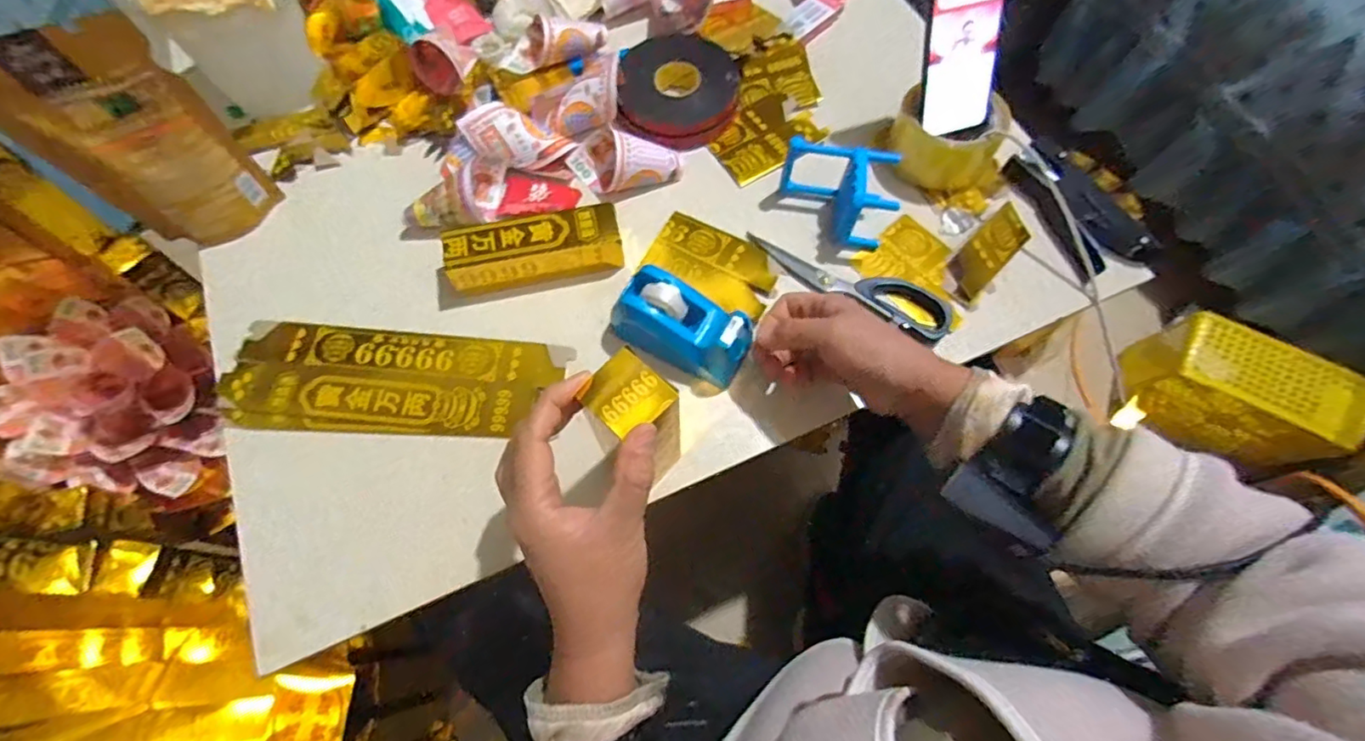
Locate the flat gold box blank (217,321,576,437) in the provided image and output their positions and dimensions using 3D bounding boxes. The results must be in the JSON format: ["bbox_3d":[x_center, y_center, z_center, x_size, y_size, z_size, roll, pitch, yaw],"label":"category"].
[{"bbox_3d":[-0.236,0.008,0.477,0.269,0.005,0.091,3,66,0],"label":"flat gold box blank"}]

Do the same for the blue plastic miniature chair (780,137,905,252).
[{"bbox_3d":[0.137,-0.160,0.521,0.097,0.068,0.066,11,67,5],"label":"blue plastic miniature chair"}]

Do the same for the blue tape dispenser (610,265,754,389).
[{"bbox_3d":[-0.002,-0.038,0.472,0.112,0.061,0.056,27,69,11],"label":"blue tape dispenser"}]

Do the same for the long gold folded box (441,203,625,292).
[{"bbox_3d":[-0.129,-0.108,0.509,0.146,0.046,0.049,-13,67,-6],"label":"long gold folded box"}]

